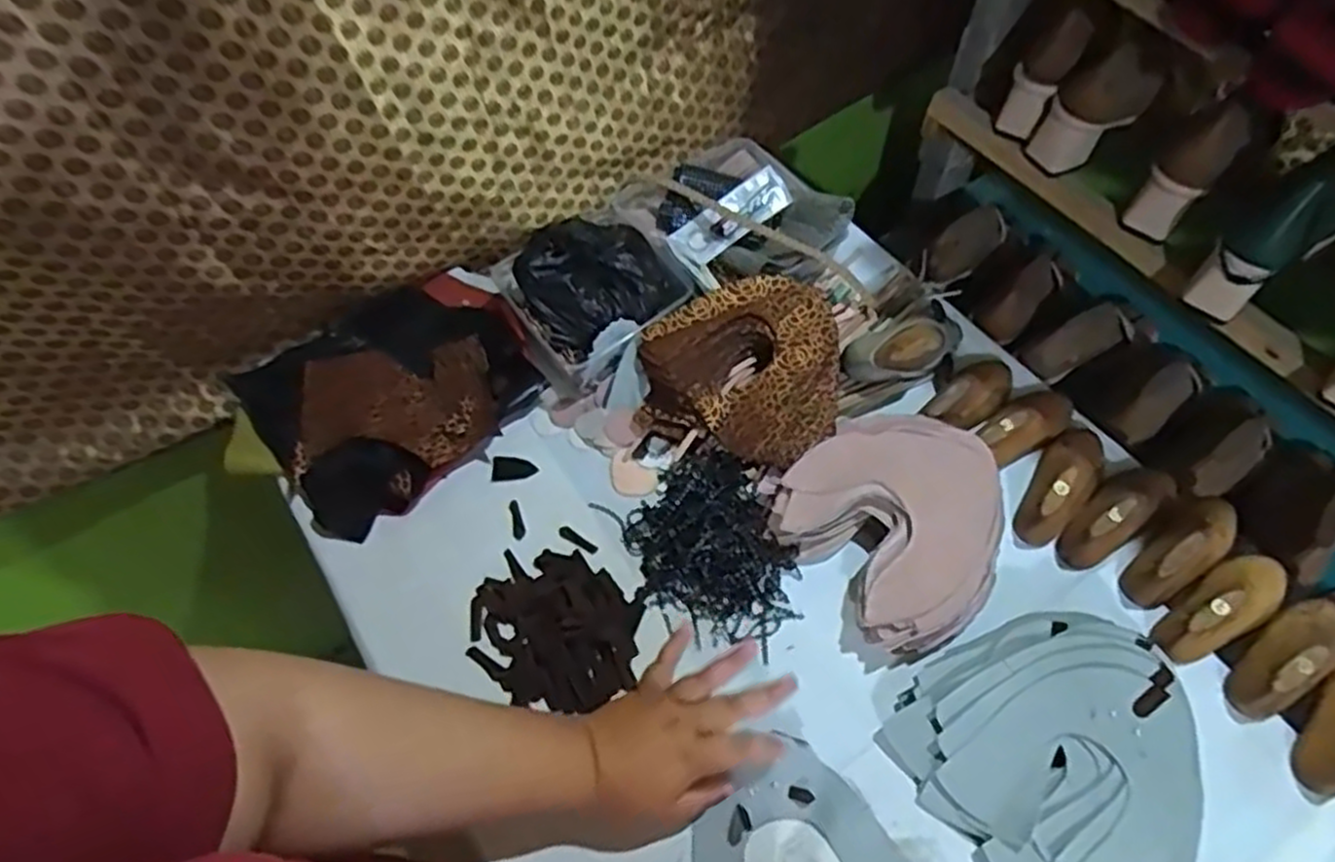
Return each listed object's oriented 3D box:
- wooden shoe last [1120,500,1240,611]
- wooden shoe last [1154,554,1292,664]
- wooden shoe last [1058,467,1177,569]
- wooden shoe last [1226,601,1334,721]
[{"bbox_3d":[0.458,0.098,0.667,0.142,0.056,0.050,-31,63,-17],"label":"wooden shoe last"},{"bbox_3d":[0.471,0.143,0.638,0.141,0.051,0.052,-25,62,-14],"label":"wooden shoe last"},{"bbox_3d":[0.410,0.069,0.686,0.141,0.050,0.051,-33,64,-18],"label":"wooden shoe last"},{"bbox_3d":[0.512,0.179,0.617,0.128,0.057,0.046,-30,63,-17],"label":"wooden shoe last"}]

